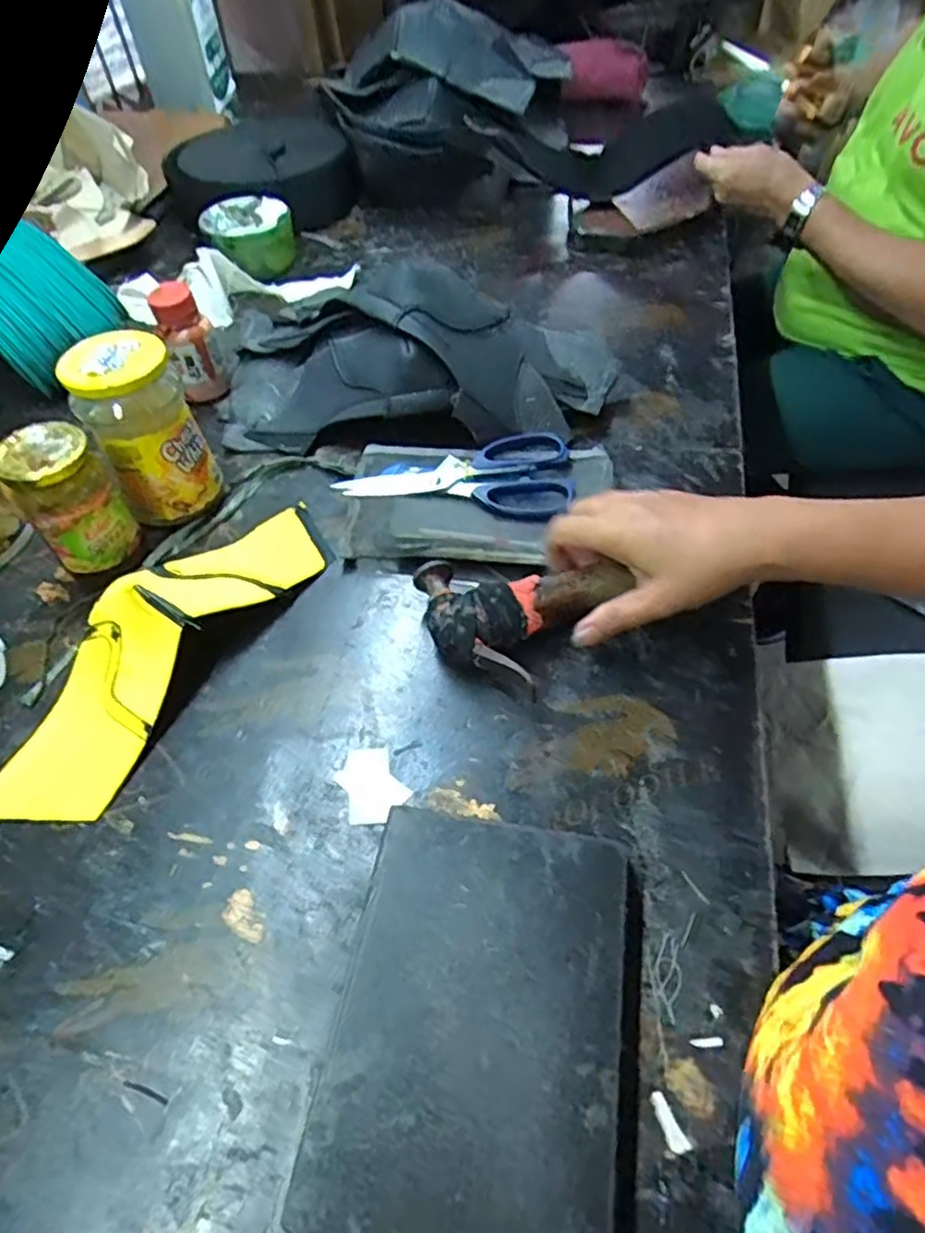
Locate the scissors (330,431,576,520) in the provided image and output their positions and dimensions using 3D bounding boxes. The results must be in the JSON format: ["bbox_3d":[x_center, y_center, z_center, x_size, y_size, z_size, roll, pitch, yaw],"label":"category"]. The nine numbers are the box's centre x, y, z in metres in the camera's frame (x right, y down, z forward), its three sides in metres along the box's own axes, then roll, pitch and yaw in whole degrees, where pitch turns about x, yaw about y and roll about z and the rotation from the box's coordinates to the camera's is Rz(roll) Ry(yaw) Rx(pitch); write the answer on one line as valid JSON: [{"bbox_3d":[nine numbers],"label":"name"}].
[{"bbox_3d":[-0.004,-0.120,0.559,0.185,0.011,0.090,5,53,7],"label":"scissors"}]

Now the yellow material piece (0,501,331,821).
[{"bbox_3d":[-0.201,0.001,0.472,0.099,0.047,0.277,23,57,19],"label":"yellow material piece"}]

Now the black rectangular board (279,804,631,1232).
[{"bbox_3d":[0.006,0.200,0.319,0.130,0.024,0.205,8,53,9],"label":"black rectangular board"}]

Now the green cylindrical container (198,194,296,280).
[{"bbox_3d":[-0.253,-0.451,0.822,0.105,0.053,0.117,-16,54,-7],"label":"green cylindrical container"}]

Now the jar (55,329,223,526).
[{"bbox_3d":[-0.240,-0.138,0.527,0.075,0.133,0.068,-29,57,-18],"label":"jar"}]

